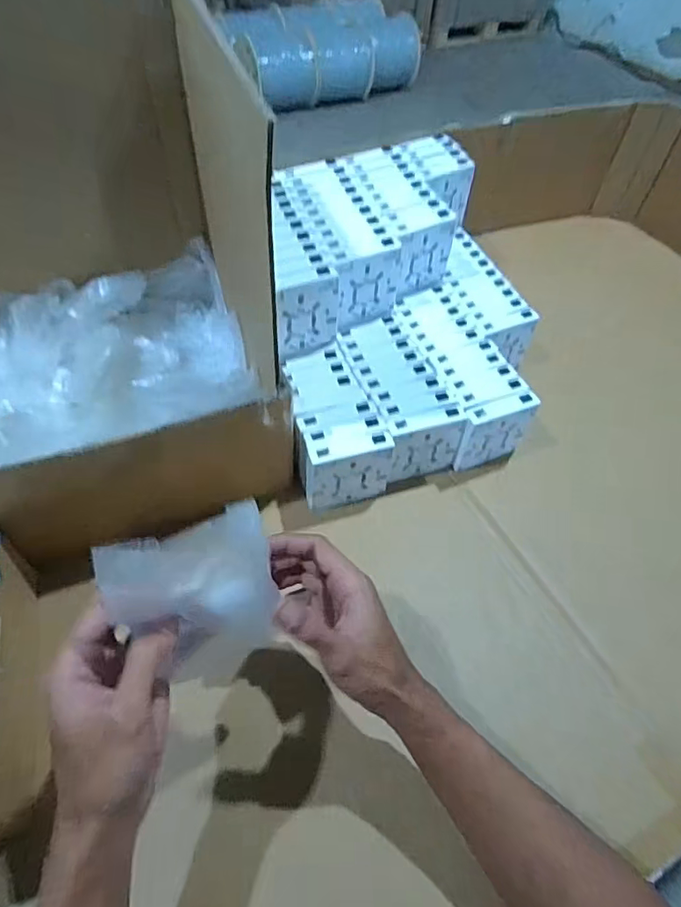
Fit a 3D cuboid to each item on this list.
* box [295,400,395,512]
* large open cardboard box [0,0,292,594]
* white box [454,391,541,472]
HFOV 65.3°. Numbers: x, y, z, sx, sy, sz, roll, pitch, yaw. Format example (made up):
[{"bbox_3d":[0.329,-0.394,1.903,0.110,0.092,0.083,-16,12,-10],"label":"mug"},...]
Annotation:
[{"bbox_3d":[0.000,0.004,0.567,0.095,0.088,0.068,-11,55,-12],"label":"box"},{"bbox_3d":[-0.232,-0.170,0.483,0.291,0.329,0.368,-13,56,-13],"label":"large open cardboard box"},{"bbox_3d":[0.170,-0.024,0.594,0.086,0.086,0.024,-19,57,-17],"label":"white box"}]

